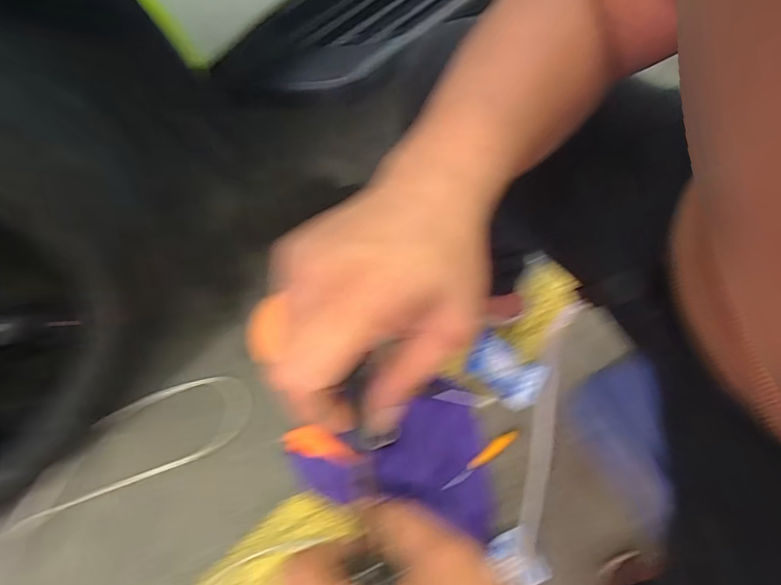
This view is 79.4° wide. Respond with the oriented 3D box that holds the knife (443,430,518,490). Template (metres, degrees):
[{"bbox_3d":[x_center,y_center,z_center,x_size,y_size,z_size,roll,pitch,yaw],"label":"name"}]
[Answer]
[{"bbox_3d":[0.133,0.244,0.689,0.136,0.007,0.019,-35,68,-12],"label":"knife"}]

